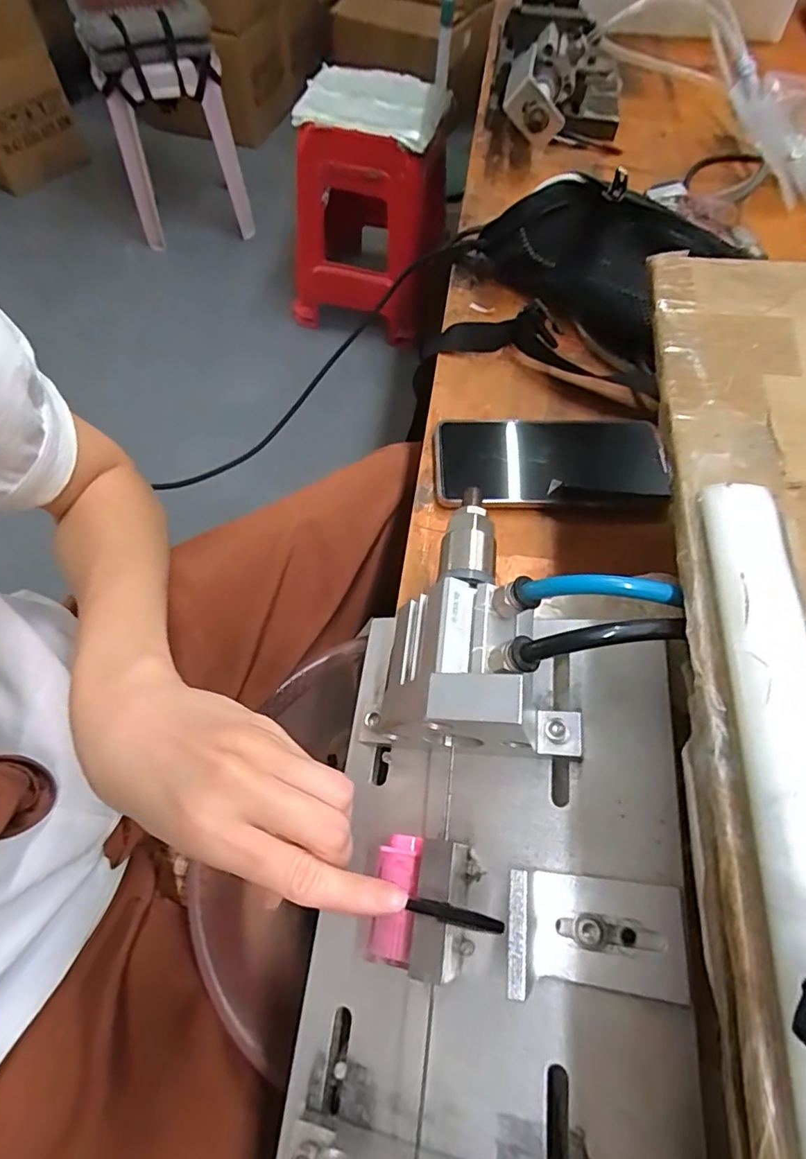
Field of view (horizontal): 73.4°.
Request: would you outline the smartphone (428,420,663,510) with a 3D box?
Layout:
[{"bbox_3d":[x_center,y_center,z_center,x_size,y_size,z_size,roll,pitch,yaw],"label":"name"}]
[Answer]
[{"bbox_3d":[0.108,-0.087,0.390,0.166,0.013,0.074,1,62,-3],"label":"smartphone"}]

